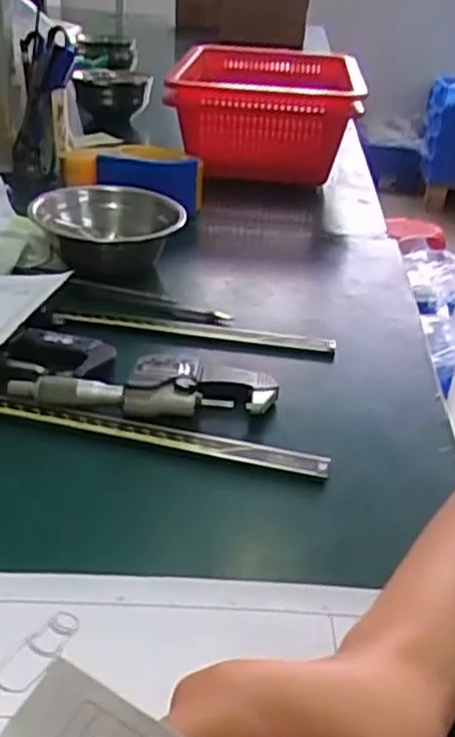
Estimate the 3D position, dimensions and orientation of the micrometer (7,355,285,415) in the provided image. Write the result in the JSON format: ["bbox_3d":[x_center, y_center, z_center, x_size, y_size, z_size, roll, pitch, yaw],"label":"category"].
[{"bbox_3d":[-0.050,0.005,0.469,0.161,0.020,0.057,4,29,-1],"label":"micrometer"}]

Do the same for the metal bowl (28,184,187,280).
[{"bbox_3d":[-0.105,-0.120,0.649,0.124,0.052,0.125,0,30,-8],"label":"metal bowl"}]

